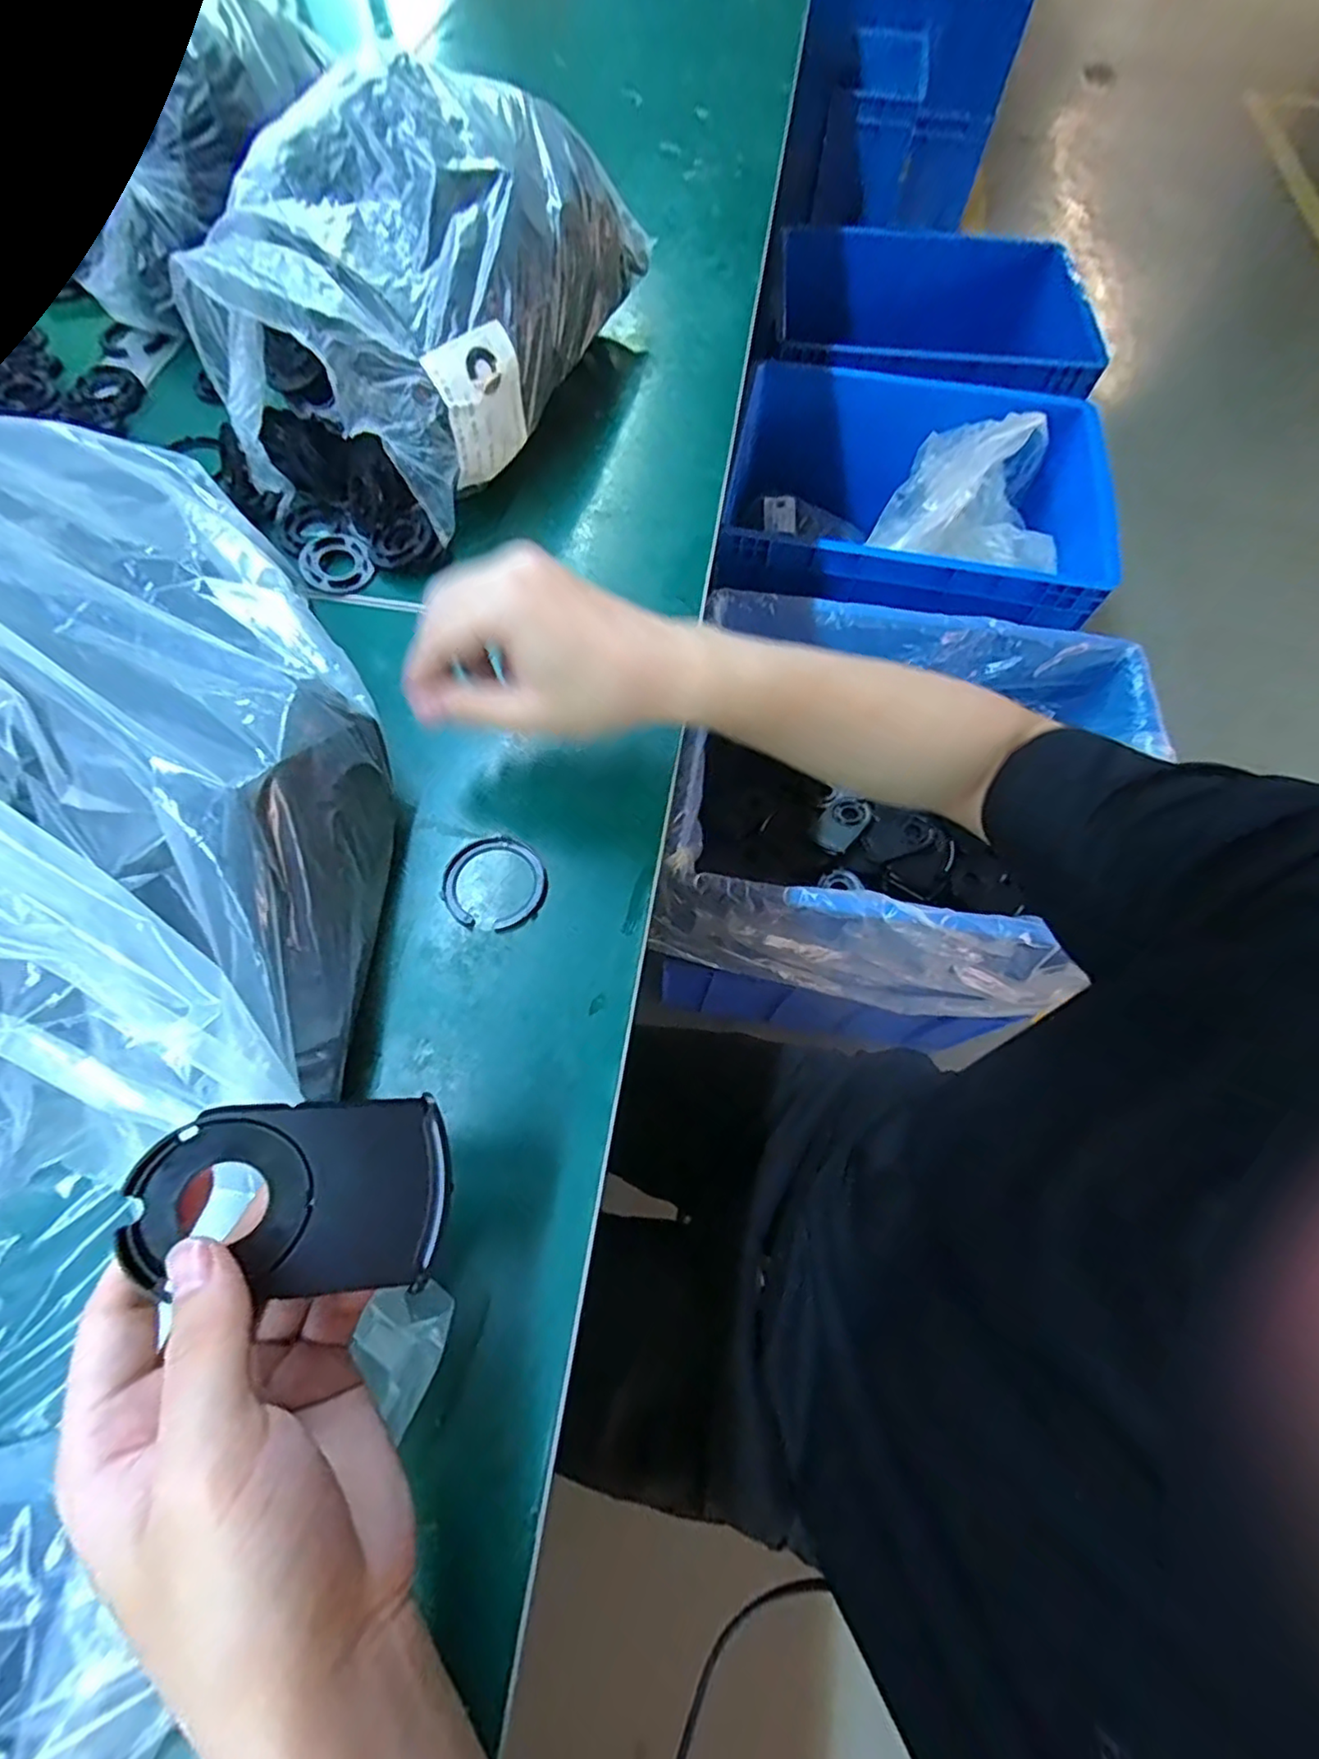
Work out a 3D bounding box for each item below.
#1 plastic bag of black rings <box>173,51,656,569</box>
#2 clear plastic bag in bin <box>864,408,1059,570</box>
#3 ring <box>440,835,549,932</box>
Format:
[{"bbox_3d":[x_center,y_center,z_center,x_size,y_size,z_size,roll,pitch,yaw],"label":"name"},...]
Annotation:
[{"bbox_3d":[-0.134,-0.379,0.415,0.158,0.151,0.316,28,68,11],"label":"plastic bag of black rings"},{"bbox_3d":[0.447,-0.577,0.955,0.262,0.108,0.265,-2,65,-2],"label":"clear plastic bag in bin"},{"bbox_3d":[-0.085,0.001,0.333,0.053,0.004,0.050,0,65,-1],"label":"ring"}]

